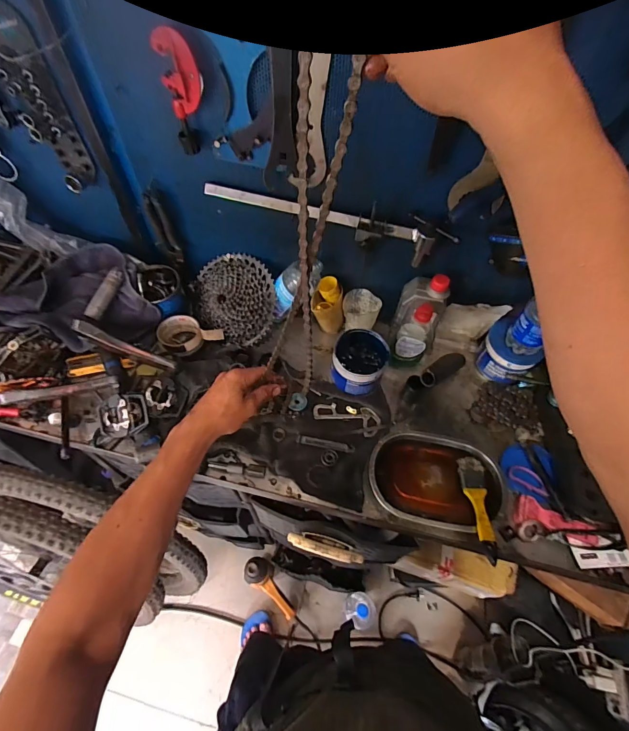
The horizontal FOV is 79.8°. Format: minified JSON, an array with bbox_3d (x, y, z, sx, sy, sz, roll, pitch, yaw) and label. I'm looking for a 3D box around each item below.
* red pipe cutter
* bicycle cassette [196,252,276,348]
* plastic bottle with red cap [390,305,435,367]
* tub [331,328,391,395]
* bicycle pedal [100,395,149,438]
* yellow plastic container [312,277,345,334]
[{"bbox_3d":[-0.183,-0.376,0.532,0.053,0.147,0.021,11,57,5],"label":"red pipe cutter"},{"bbox_3d":[-0.170,-0.142,0.767,0.192,0.051,0.173,31,98,12],"label":"bicycle cassette"},{"bbox_3d":[0.194,-0.061,0.730,0.067,0.158,0.054,22,58,12],"label":"plastic bottle with red cap"},{"bbox_3d":[0.087,-0.006,0.726,0.094,0.087,0.111,19,58,11],"label":"tub"},{"bbox_3d":[-0.336,0.087,0.651,0.089,0.022,0.069,-9,96,10],"label":"bicycle pedal"},{"bbox_3d":[0.030,-0.124,0.783,0.067,0.103,0.062,3,56,0],"label":"yellow plastic container"}]

